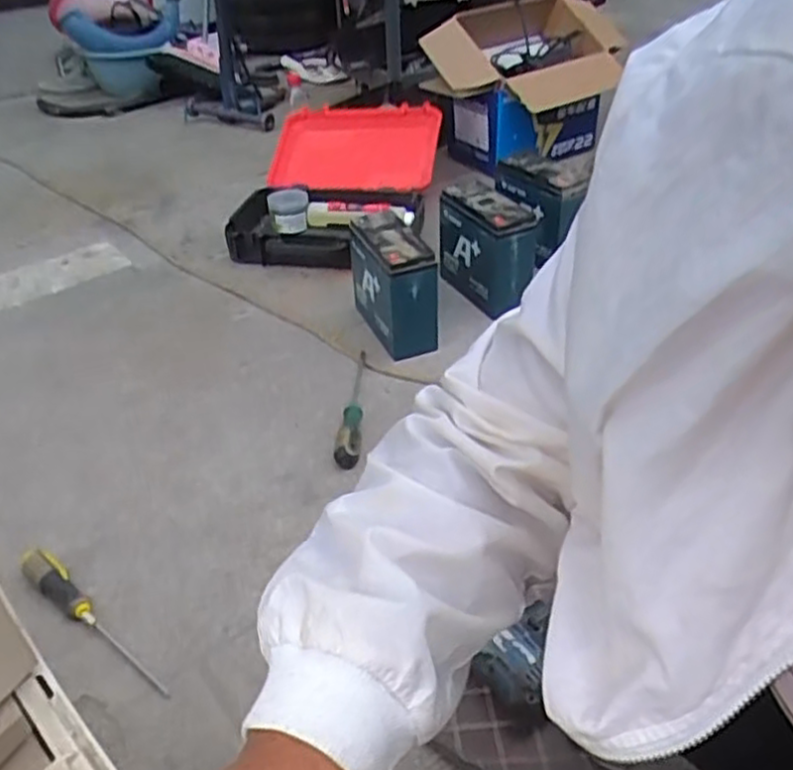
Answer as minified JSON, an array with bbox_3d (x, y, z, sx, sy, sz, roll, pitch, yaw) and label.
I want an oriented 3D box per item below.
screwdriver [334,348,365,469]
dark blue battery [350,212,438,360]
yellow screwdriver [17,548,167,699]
[{"bbox_3d":[-0.063,0.020,1.038,0.033,0.038,0.260,-2,37,0],"label":"screwdriver"},{"bbox_3d":[-0.005,-0.167,1.204,0.095,0.167,0.182,-13,38,-14],"label":"dark blue battery"},{"bbox_3d":[-0.315,0.235,0.760,0.237,0.033,0.029,24,44,31],"label":"yellow screwdriver"}]

